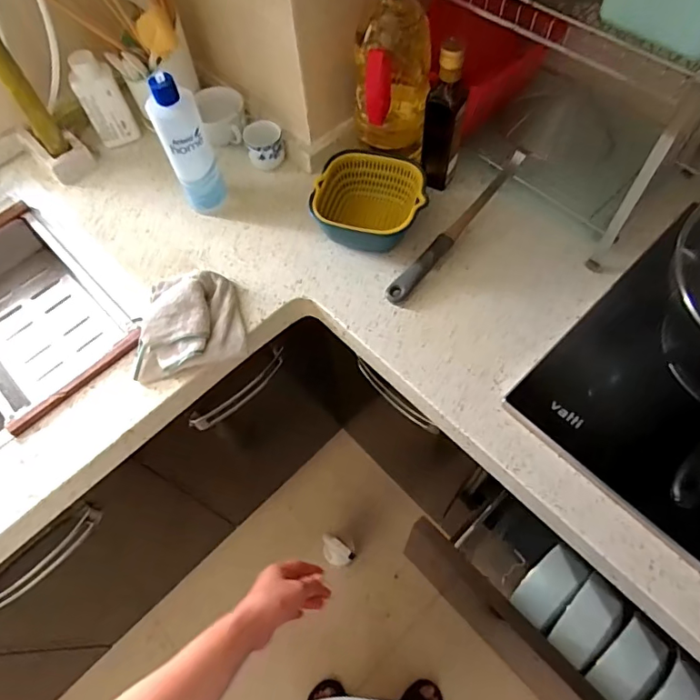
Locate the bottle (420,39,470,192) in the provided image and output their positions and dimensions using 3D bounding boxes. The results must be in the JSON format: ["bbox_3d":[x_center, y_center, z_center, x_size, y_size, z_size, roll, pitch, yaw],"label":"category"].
[{"bbox_3d":[0.134,-0.327,0.725,0.053,0.213,0.046,7,63,6],"label":"bottle"}]

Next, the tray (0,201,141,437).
[{"bbox_3d":[-0.486,-0.047,0.791,0.208,0.093,0.367,-41,68,-17],"label":"tray"}]

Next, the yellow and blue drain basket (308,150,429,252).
[{"bbox_3d":[0.035,-0.223,0.764,0.158,0.073,0.148,16,64,11],"label":"yellow and blue drain basket"}]

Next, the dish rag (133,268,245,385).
[{"bbox_3d":[-0.220,-0.042,0.702,0.140,0.040,0.148,-7,62,-1],"label":"dish rag"}]

